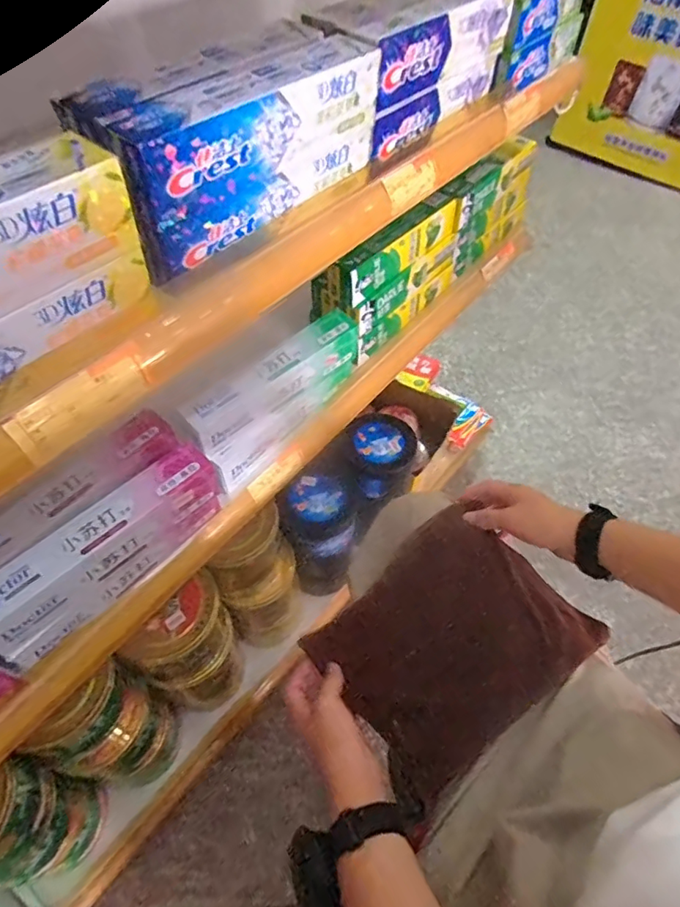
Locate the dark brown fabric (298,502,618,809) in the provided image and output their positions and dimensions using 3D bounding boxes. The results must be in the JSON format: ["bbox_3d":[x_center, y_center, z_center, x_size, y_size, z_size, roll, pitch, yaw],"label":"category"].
[{"bbox_3d":[0.109,0.185,0.529,0.233,0.050,0.191,-40,59,-5],"label":"dark brown fabric"}]

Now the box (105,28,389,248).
[{"bbox_3d":[-0.064,-0.243,0.386,0.051,0.059,0.235,34,59,22],"label":"box"}]

